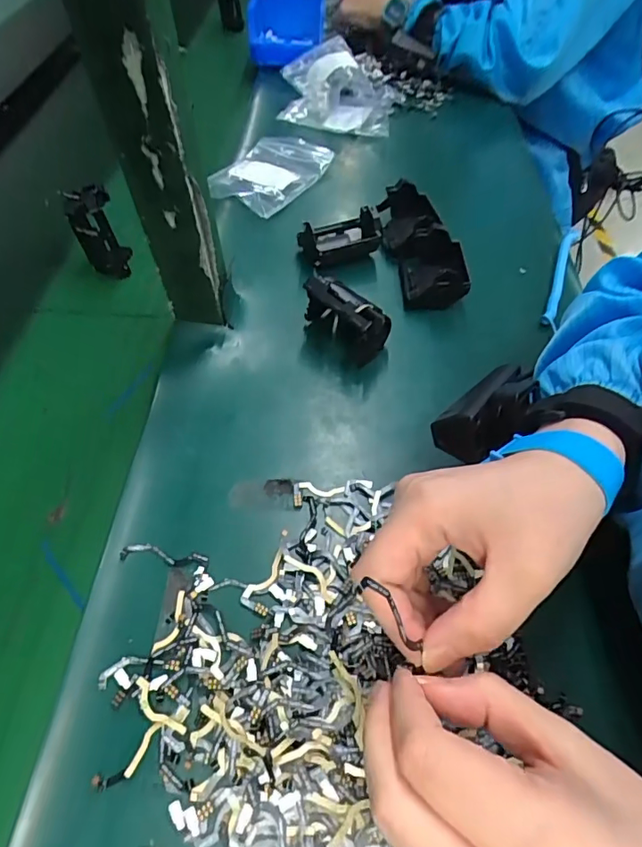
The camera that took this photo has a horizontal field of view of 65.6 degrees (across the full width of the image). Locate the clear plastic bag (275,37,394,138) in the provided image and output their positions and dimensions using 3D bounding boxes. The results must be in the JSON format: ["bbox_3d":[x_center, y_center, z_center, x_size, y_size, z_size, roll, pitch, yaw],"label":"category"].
[{"bbox_3d":[0.019,-0.439,0.648,0.151,0.042,0.185,4,55,3],"label":"clear plastic bag"}]

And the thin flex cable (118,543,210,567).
[{"bbox_3d":[-0.096,0.080,0.305,0.055,0.004,0.012,5,55,4],"label":"thin flex cable"}]

